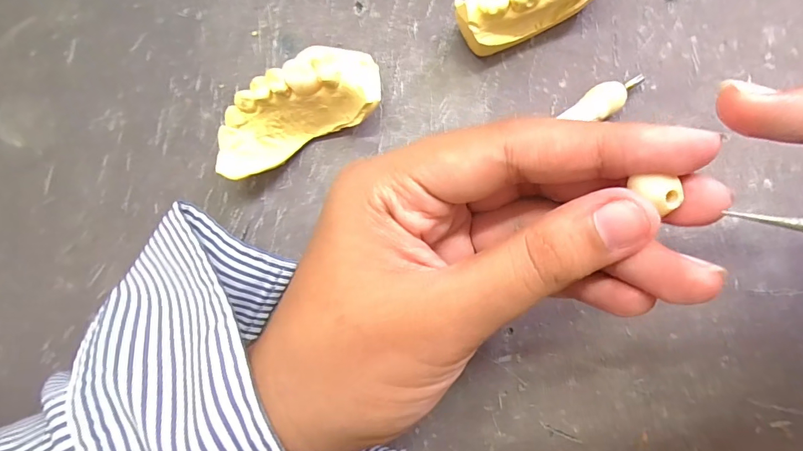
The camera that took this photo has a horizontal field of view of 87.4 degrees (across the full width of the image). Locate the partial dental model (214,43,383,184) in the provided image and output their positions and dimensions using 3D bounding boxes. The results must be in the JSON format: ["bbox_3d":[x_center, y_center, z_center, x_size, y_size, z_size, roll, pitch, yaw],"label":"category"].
[{"bbox_3d":[-0.041,-0.045,0.166,0.069,0.027,0.028,-26,86,9],"label":"partial dental model"}]

